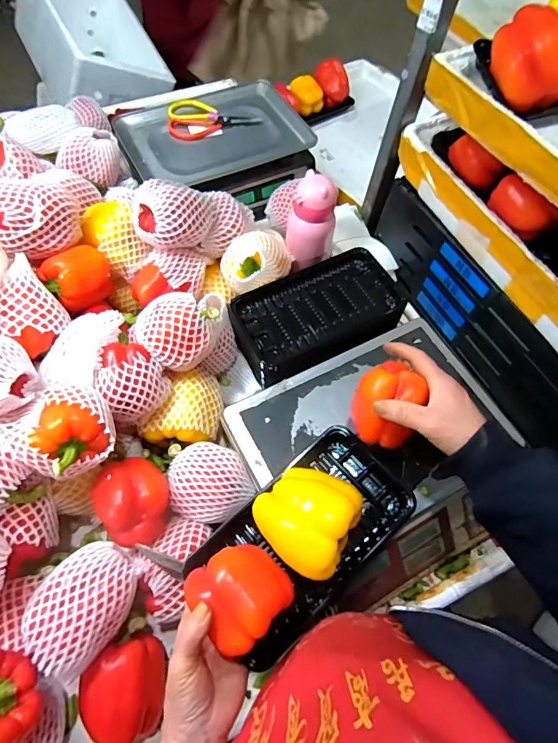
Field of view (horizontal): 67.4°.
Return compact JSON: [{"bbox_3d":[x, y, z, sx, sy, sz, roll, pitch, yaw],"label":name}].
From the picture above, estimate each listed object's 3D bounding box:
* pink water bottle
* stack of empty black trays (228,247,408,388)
[{"bbox_3d":[0.054,-0.241,0.673,0.071,0.138,0.063,-36,69,-20],"label":"pink water bottle"},{"bbox_3d":[0.059,-0.084,0.641,0.246,0.062,0.150,-28,66,-17],"label":"stack of empty black trays"}]

